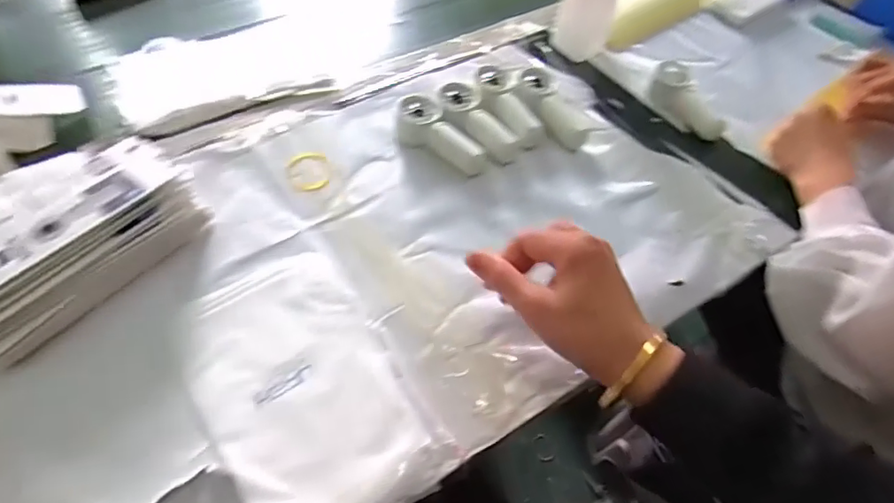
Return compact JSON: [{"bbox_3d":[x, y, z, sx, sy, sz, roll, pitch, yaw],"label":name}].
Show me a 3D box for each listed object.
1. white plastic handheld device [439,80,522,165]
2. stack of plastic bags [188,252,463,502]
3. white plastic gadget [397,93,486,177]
[{"bbox_3d":[0.030,-0.137,0.592,0.055,0.031,0.109,-27,59,-21],"label":"white plastic handheld device"},{"bbox_3d":[-0.111,0.100,0.420,0.141,0.010,0.228,-27,59,-21],"label":"stack of plastic bags"},{"bbox_3d":[-0.011,-0.120,0.576,0.050,0.032,0.114,-33,62,-24],"label":"white plastic gadget"}]

